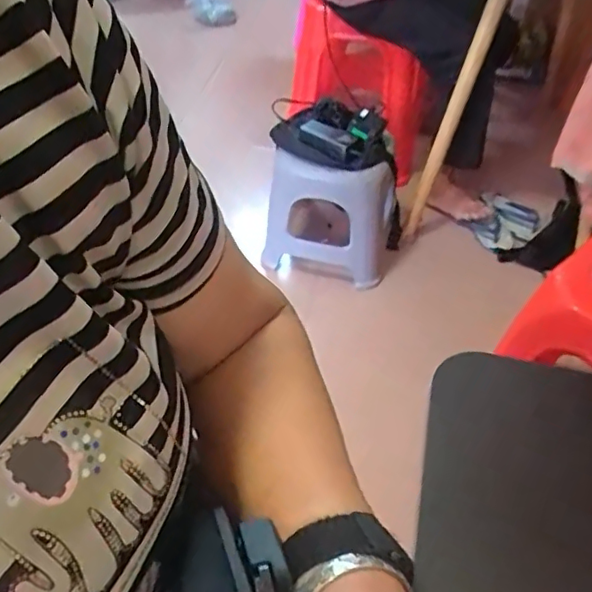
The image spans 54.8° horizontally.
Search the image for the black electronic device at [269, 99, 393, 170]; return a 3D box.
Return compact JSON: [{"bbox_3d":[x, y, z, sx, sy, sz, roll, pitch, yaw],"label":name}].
[{"bbox_3d":[0.081,-0.379,1.312,0.274,0.081,0.162,19,50,17],"label":"black electronic device"}]

